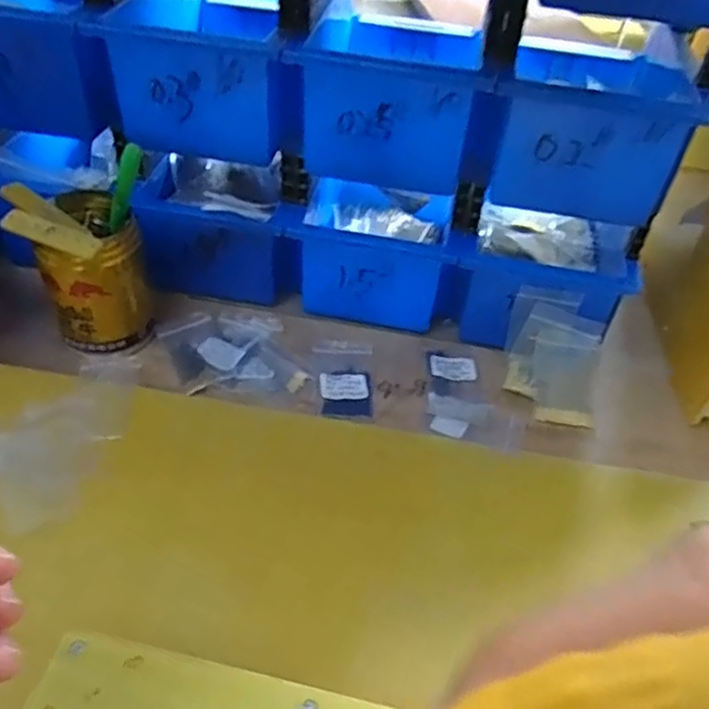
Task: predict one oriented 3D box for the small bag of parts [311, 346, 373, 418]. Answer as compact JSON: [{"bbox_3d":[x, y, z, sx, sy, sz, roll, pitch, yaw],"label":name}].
[{"bbox_3d":[-0.007,0.016,0.449,0.038,0.005,0.062,3,45,-2],"label":"small bag of parts"}]

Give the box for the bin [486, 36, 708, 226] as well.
[{"bbox_3d":[0.140,-0.161,0.432,0.113,0.074,0.162,7,45,1],"label":"bin"}]

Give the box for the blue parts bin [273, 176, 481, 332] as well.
[{"bbox_3d":[0.023,-0.097,0.508,0.126,0.076,0.150,10,45,4],"label":"blue parts bin"}]

